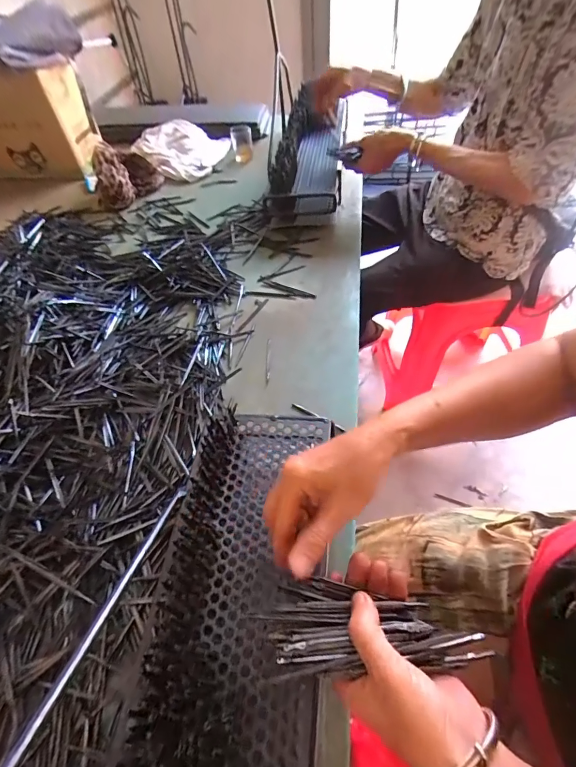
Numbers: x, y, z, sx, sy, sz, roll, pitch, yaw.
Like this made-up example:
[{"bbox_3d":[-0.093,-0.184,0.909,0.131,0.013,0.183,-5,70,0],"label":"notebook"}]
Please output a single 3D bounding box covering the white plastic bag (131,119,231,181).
[{"bbox_3d":[-0.306,-0.656,1.074,0.279,0.060,0.205,33,62,26],"label":"white plastic bag"}]

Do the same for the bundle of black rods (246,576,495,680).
[{"bbox_3d":[0.057,0.185,0.285,0.154,0.034,0.057,4,53,8],"label":"bundle of black rods"}]

